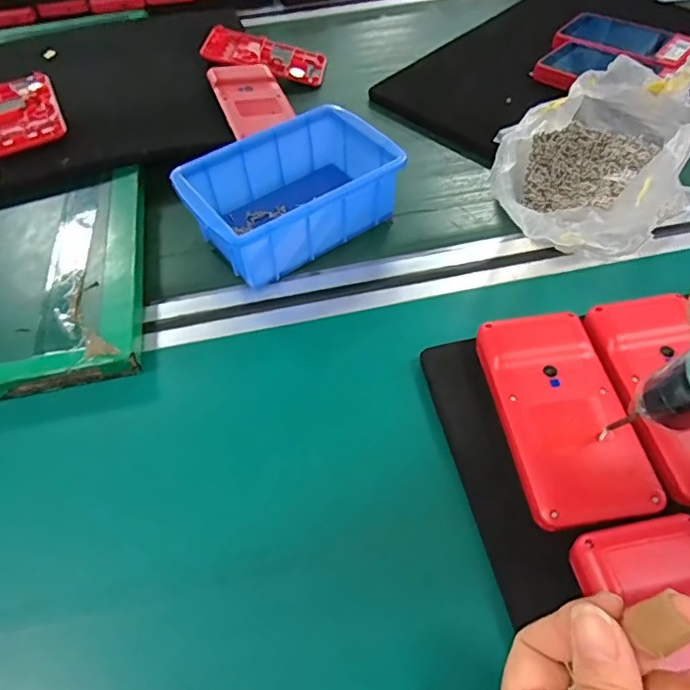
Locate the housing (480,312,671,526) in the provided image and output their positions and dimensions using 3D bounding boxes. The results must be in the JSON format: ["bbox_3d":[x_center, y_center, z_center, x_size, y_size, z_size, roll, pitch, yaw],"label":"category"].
[{"bbox_3d":[0.115,0.038,0.286,0.061,0.025,0.117,-9,54,-3],"label":"housing"}]

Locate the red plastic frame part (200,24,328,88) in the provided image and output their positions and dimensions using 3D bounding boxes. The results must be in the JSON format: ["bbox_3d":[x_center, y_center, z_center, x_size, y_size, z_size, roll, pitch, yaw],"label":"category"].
[{"bbox_3d":[-0.079,-0.294,0.535,0.119,0.007,0.063,12,53,-6],"label":"red plastic frame part"}]

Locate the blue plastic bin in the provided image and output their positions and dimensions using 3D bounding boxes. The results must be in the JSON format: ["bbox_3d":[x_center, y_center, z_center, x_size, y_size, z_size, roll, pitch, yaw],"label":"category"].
[{"bbox_3d":[-0.038,-0.110,0.388,0.144,0.055,0.096,-31,58,-18],"label":"blue plastic bin"}]

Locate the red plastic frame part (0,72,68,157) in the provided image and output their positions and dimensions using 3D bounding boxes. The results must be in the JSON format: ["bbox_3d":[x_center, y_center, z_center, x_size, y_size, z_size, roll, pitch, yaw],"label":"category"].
[{"bbox_3d":[-0.282,-0.204,0.458,0.062,0.005,0.121,-24,57,-14],"label":"red plastic frame part"}]

